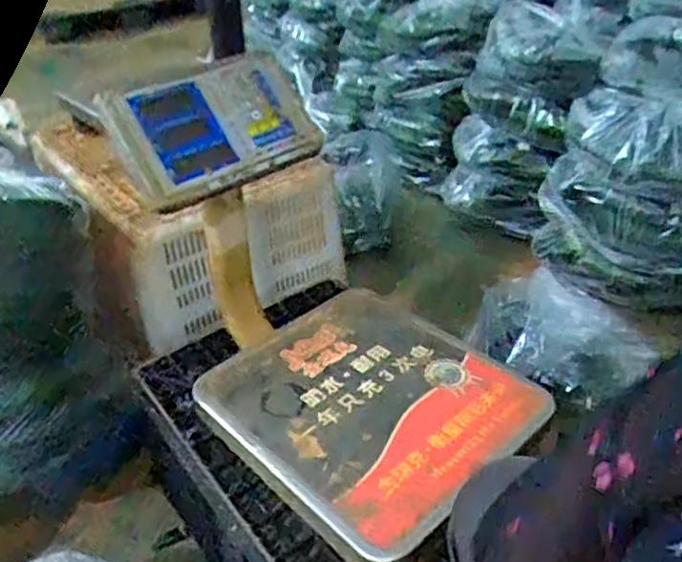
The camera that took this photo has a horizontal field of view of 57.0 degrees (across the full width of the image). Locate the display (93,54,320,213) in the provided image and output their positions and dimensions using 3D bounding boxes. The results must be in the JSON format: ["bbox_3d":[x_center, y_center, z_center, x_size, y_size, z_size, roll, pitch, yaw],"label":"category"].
[{"bbox_3d":[-0.144,-0.178,0.729,0.235,0.145,0.057,-27,4,-31],"label":"display"}]

